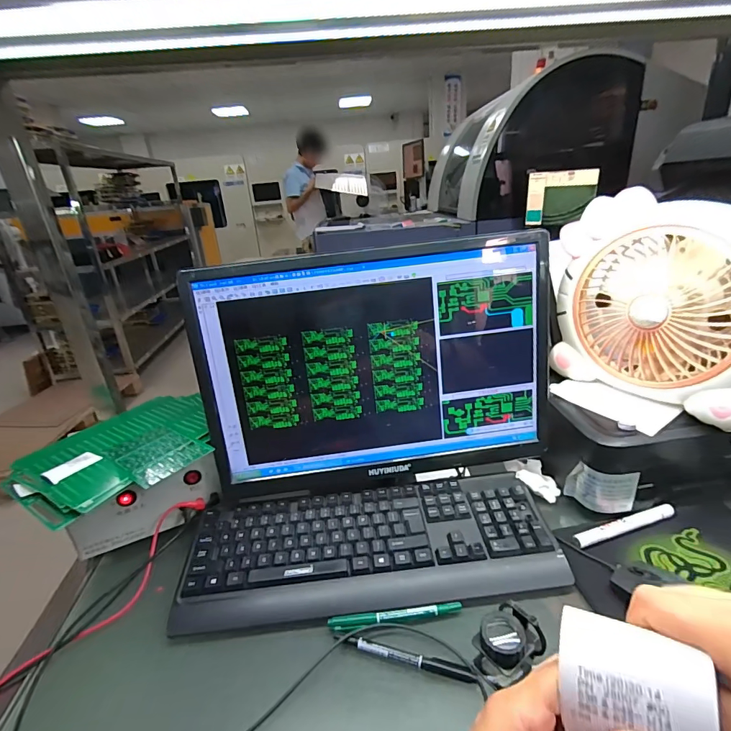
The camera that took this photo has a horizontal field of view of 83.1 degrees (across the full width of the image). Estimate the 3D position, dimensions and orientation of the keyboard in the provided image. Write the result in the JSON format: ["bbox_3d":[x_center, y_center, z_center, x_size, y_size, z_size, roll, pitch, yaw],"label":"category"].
[{"bbox_3d":[0.003,0.217,0.505,0.431,0.035,0.157,-5,23,-1],"label":"keyboard"}]

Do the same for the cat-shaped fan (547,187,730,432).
[{"bbox_3d":[0.390,-0.079,0.531,0.135,0.245,0.264,-20,27,-31],"label":"cat-shaped fan"}]

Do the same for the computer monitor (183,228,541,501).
[{"bbox_3d":[0.016,0.017,0.548,0.444,0.309,0.093,-6,23,-2],"label":"computer monitor"}]

